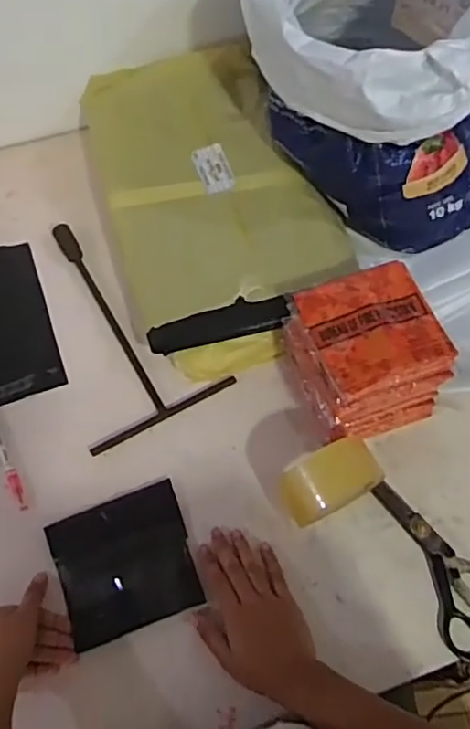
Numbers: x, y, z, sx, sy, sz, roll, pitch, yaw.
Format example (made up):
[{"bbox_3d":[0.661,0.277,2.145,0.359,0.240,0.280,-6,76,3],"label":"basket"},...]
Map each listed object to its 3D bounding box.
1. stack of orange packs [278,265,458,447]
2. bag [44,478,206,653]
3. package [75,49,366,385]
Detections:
[{"bbox_3d":[0.142,-0.012,0.657,0.144,0.103,0.152,-20,67,-9],"label":"stack of orange packs"},{"bbox_3d":[-0.111,0.200,0.615,0.132,0.012,0.127,-20,69,-8],"label":"bag"},{"bbox_3d":[-0.025,-0.207,0.766,0.266,0.073,0.426,-17,67,-8],"label":"package"}]

